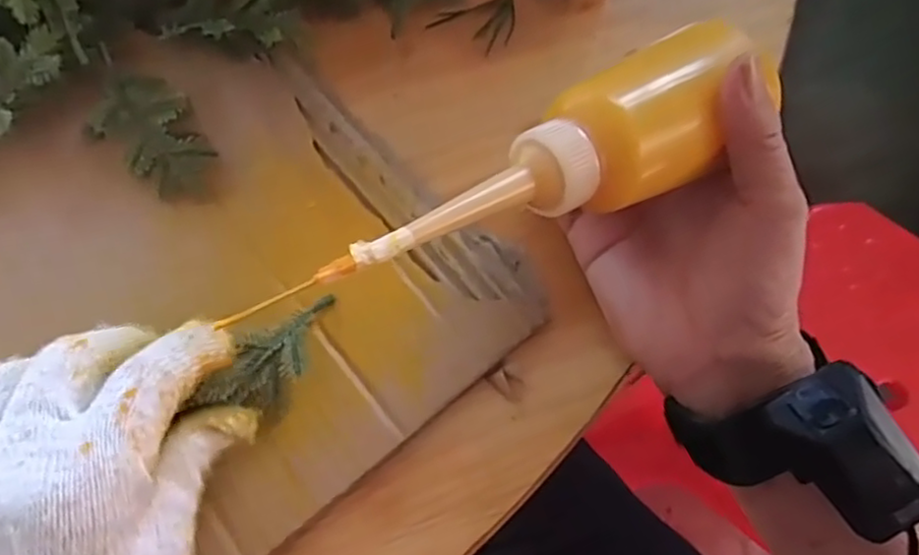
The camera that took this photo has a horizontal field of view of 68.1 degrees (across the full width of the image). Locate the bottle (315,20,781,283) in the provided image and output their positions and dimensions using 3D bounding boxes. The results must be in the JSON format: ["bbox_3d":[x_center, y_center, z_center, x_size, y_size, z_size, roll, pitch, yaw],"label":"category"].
[{"bbox_3d":[0.029,-0.039,0.220,0.159,0.047,0.043,-27,70,-16],"label":"bottle"}]

